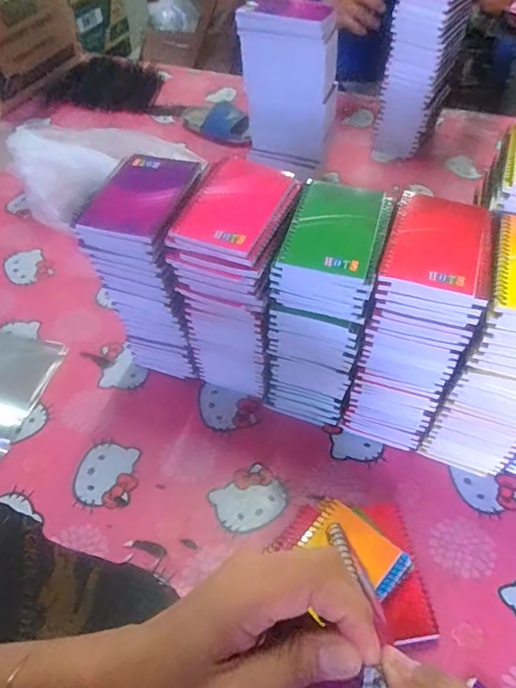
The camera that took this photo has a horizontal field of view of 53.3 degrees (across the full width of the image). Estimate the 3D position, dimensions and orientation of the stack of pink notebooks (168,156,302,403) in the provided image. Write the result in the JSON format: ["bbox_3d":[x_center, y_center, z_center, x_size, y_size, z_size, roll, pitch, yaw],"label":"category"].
[{"bbox_3d":[-0.018,-0.058,0.603,0.101,0.257,0.139,16,53,13],"label":"stack of pink notebooks"}]

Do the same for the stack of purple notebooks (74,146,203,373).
[{"bbox_3d":[-0.120,-0.078,0.626,0.100,0.247,0.132,10,52,8],"label":"stack of purple notebooks"}]

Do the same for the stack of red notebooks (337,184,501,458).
[{"bbox_3d":[0.168,-0.013,0.563,0.098,0.257,0.141,15,53,12],"label":"stack of red notebooks"}]

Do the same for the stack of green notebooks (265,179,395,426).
[{"bbox_3d":[0.071,-0.031,0.578,0.097,0.258,0.123,15,53,12],"label":"stack of green notebooks"}]

